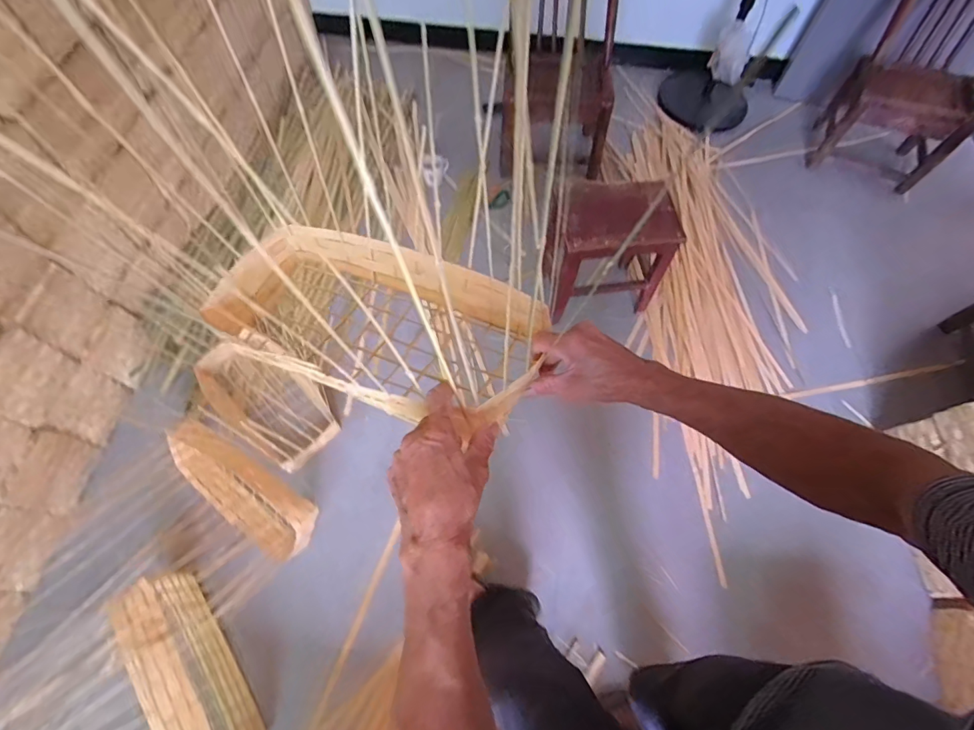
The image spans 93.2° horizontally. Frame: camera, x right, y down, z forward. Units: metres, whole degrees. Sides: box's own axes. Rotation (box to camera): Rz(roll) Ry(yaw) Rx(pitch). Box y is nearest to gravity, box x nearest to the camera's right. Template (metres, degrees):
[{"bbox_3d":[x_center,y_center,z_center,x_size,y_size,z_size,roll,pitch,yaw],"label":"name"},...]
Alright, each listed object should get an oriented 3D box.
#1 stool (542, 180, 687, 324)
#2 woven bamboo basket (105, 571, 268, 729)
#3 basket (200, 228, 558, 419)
[{"bbox_3d":[0.349,-0.318,1.369,0.327,0.403,0.253,-2,64,-2],"label":"stool"},{"bbox_3d":[-0.631,0.655,0.976,0.111,0.206,0.423,-34,69,-16],"label":"woven bamboo basket"},{"bbox_3d":[-0.134,-0.059,0.632,0.461,0.151,0.177,19,64,22],"label":"basket"}]

